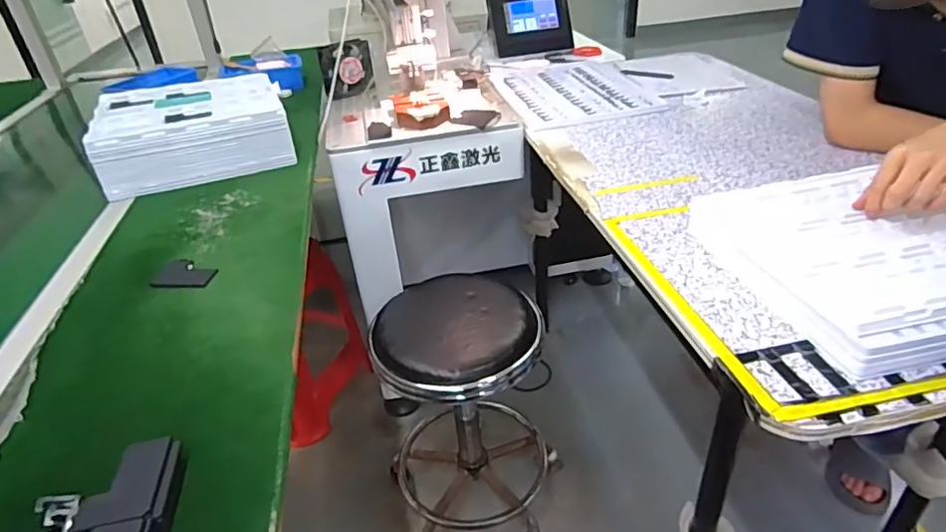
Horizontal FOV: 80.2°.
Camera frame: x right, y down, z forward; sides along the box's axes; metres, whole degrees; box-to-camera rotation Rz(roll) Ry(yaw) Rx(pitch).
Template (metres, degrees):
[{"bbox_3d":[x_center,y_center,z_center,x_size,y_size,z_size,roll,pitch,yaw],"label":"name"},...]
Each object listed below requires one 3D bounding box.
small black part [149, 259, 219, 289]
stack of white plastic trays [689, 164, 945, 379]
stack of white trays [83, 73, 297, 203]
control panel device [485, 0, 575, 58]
[{"bbox_3d":[-0.382,0.008,0.751,0.080,0.004,0.068,-1,34,5],"label":"small black part"},{"bbox_3d":[0.523,-0.033,0.668,0.415,0.043,0.320,-9,34,-8],"label":"stack of white plastic trays"},{"bbox_3d":[-0.536,-0.263,1.093,0.316,0.118,0.303,-16,35,-17],"label":"stack of white trays"},{"bbox_3d":[0.166,-0.721,1.648,0.237,0.204,0.045,-8,0,-3],"label":"control panel device"}]

